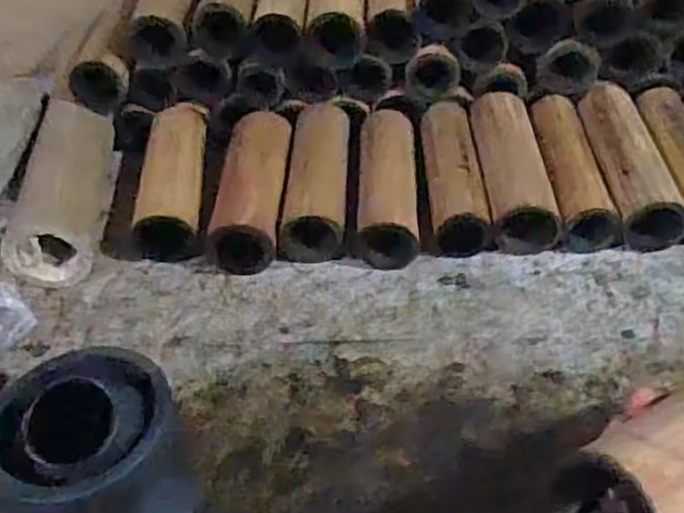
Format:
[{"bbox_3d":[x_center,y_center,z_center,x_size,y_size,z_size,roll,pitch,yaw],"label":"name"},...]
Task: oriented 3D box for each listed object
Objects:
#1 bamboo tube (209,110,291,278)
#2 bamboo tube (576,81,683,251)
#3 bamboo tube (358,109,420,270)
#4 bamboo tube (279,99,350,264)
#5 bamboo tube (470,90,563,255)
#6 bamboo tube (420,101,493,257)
[{"bbox_3d":[-0.079,-0.064,0.668,0.063,0.060,0.183,-2,41,5],"label":"bamboo tube"},{"bbox_3d":[0.254,-0.085,0.643,0.057,0.050,0.188,-5,40,2],"label":"bamboo tube"},{"bbox_3d":[0.041,-0.071,0.659,0.056,0.052,0.183,-2,41,5],"label":"bamboo tube"},{"bbox_3d":[-0.021,-0.071,0.683,0.054,0.057,0.190,-2,41,5],"label":"bamboo tube"},{"bbox_3d":[0.155,-0.081,0.658,0.058,0.056,0.177,-3,40,4],"label":"bamboo tube"},{"bbox_3d":[0.100,-0.079,0.653,0.046,0.045,0.185,-3,40,3],"label":"bamboo tube"}]

